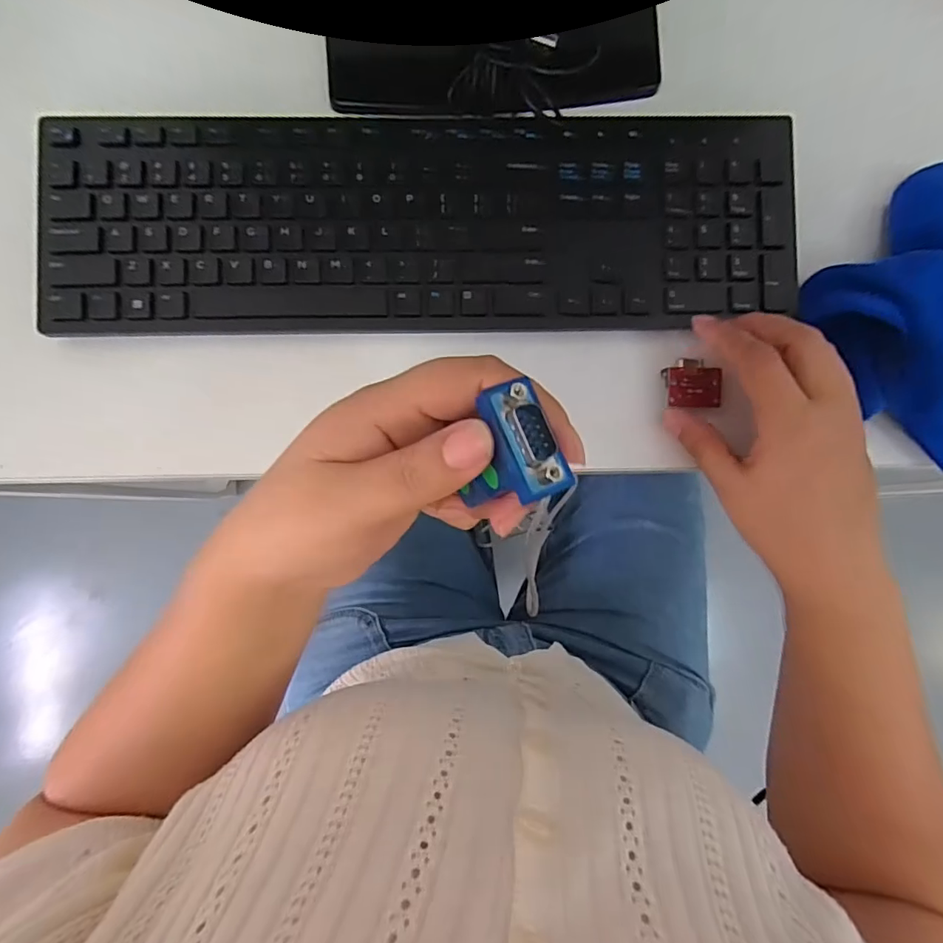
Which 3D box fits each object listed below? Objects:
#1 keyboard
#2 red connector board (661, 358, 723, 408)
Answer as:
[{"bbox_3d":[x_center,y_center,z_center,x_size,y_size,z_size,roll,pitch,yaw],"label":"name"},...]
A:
[{"bbox_3d":[-0.026,-0.144,0.290,0.426,0.019,0.124,-1,88,0],"label":"keyboard"},{"bbox_3d":[0.130,-0.052,0.295,0.033,0.008,0.030,-1,88,0],"label":"red connector board"}]

